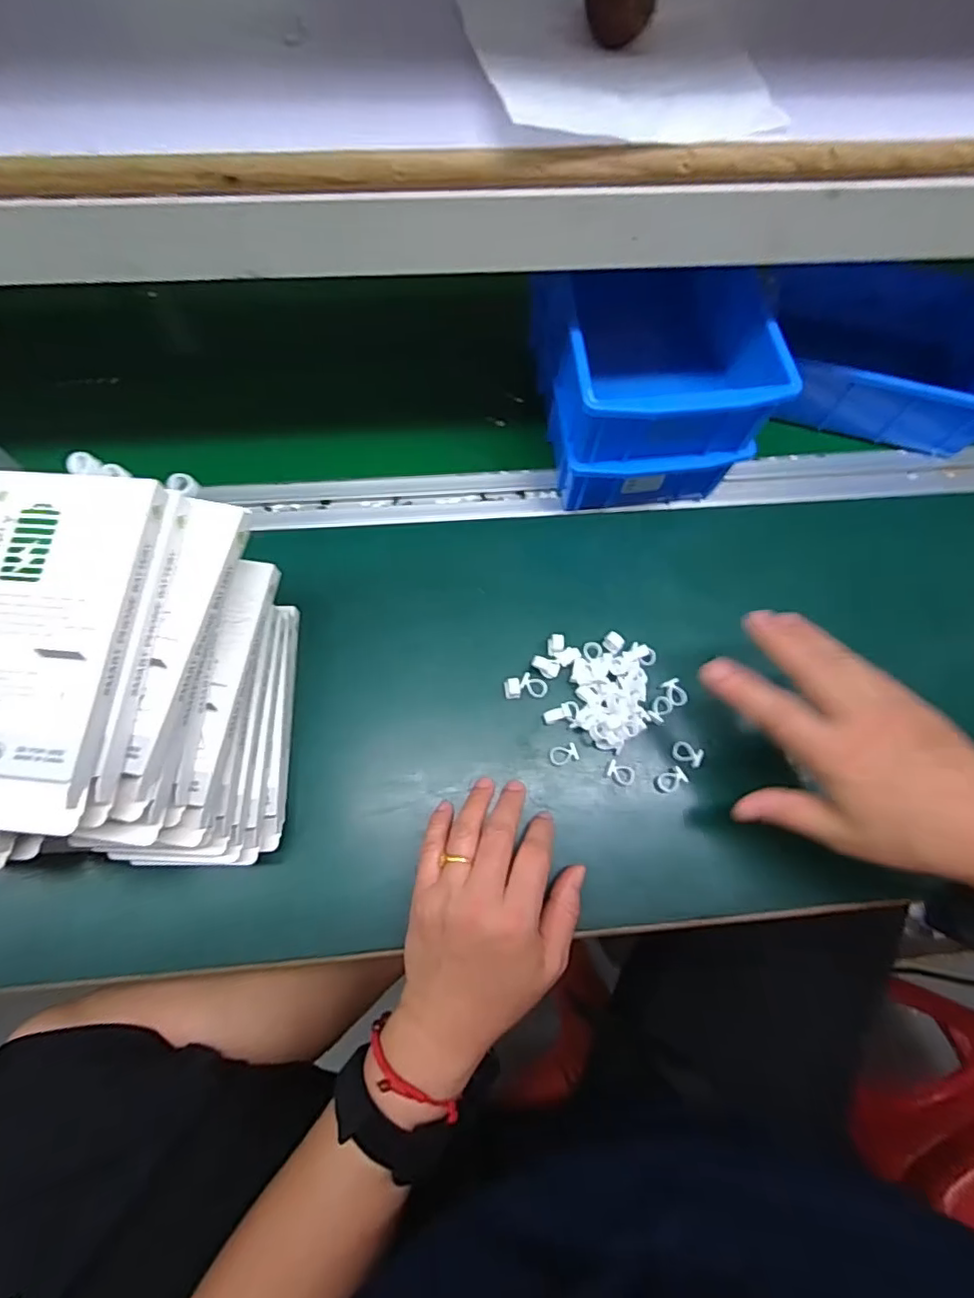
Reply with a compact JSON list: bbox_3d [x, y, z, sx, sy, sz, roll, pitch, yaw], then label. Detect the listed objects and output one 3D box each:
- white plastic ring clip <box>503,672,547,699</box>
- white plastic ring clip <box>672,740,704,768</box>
[{"bbox_3d":[0.027,0.025,0.406,0.029,0.017,0.017,-2,71,-2],"label":"white plastic ring clip"},{"bbox_3d":[0.136,0.071,0.400,0.019,0.008,0.014,29,73,8],"label":"white plastic ring clip"}]

